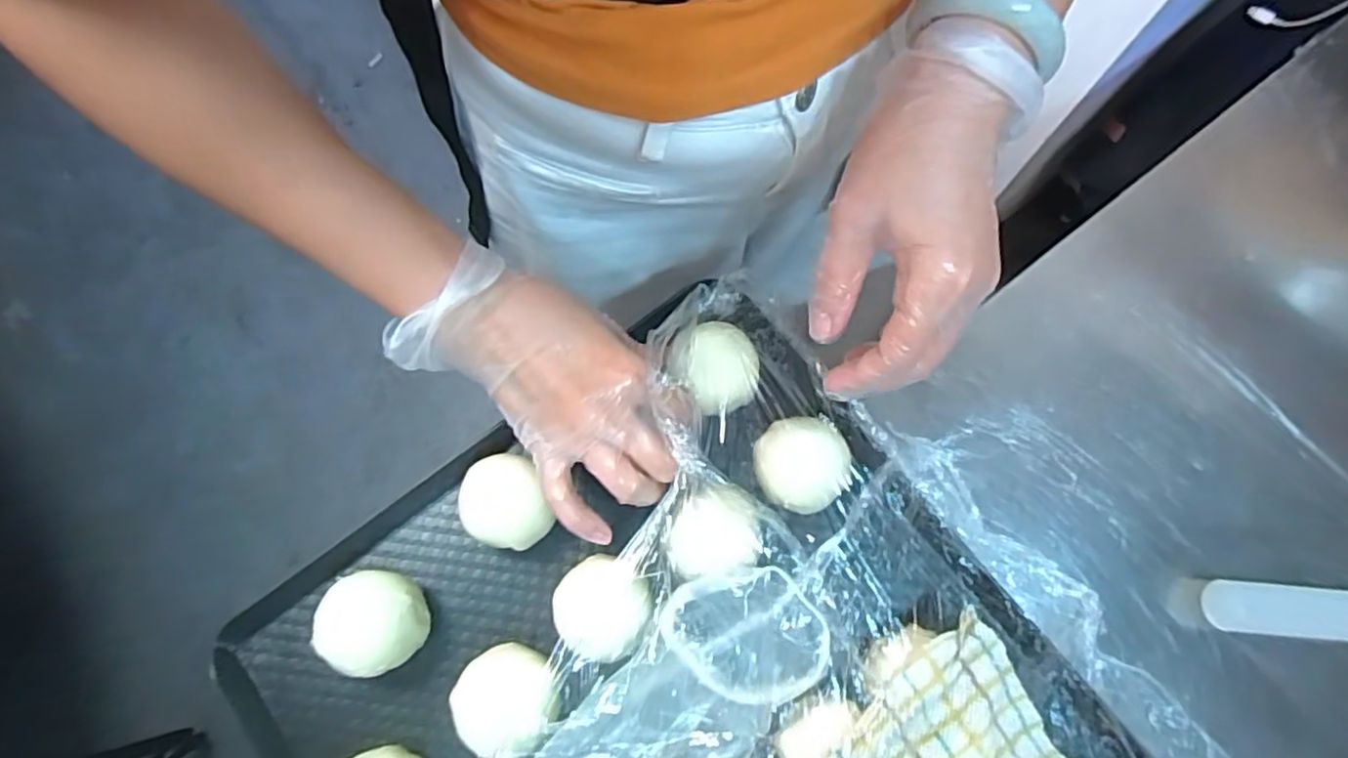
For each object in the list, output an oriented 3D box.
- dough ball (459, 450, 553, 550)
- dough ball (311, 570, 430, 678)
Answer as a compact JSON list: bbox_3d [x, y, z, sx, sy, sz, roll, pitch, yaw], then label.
[{"bbox_3d":[-0.089,0.068,0.367,0.040,0.034,0.048,-23,75,-6],"label":"dough ball"},{"bbox_3d":[-0.149,0.121,0.347,0.047,0.041,0.045,0,74,0],"label":"dough ball"}]

